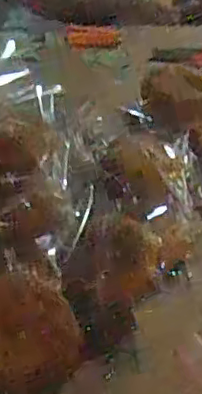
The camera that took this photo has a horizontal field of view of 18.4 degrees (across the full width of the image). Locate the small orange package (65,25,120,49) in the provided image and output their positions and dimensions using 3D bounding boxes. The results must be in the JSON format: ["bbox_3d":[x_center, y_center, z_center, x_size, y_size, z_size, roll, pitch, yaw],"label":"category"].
[{"bbox_3d":[-0.012,-0.269,1.048,0.088,0.028,0.033,-4,32,-13],"label":"small orange package"}]

